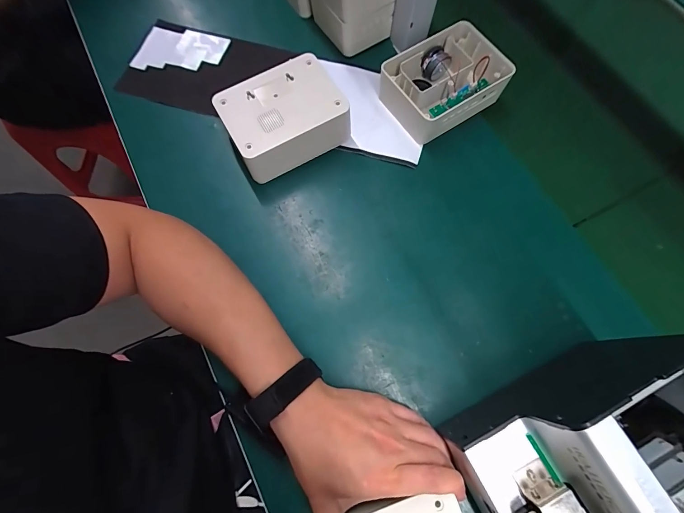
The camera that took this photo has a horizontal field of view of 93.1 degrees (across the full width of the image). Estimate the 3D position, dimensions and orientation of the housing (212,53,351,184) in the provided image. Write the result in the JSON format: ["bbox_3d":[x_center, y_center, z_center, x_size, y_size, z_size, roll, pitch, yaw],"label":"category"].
[{"bbox_3d":[-0.072,-0.171,0.409,0.137,0.063,0.102,-28,74,-8],"label":"housing"}]

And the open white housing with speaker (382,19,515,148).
[{"bbox_3d":[0.134,-0.230,0.429,0.148,0.050,0.109,-27,74,-8],"label":"open white housing with speaker"}]

